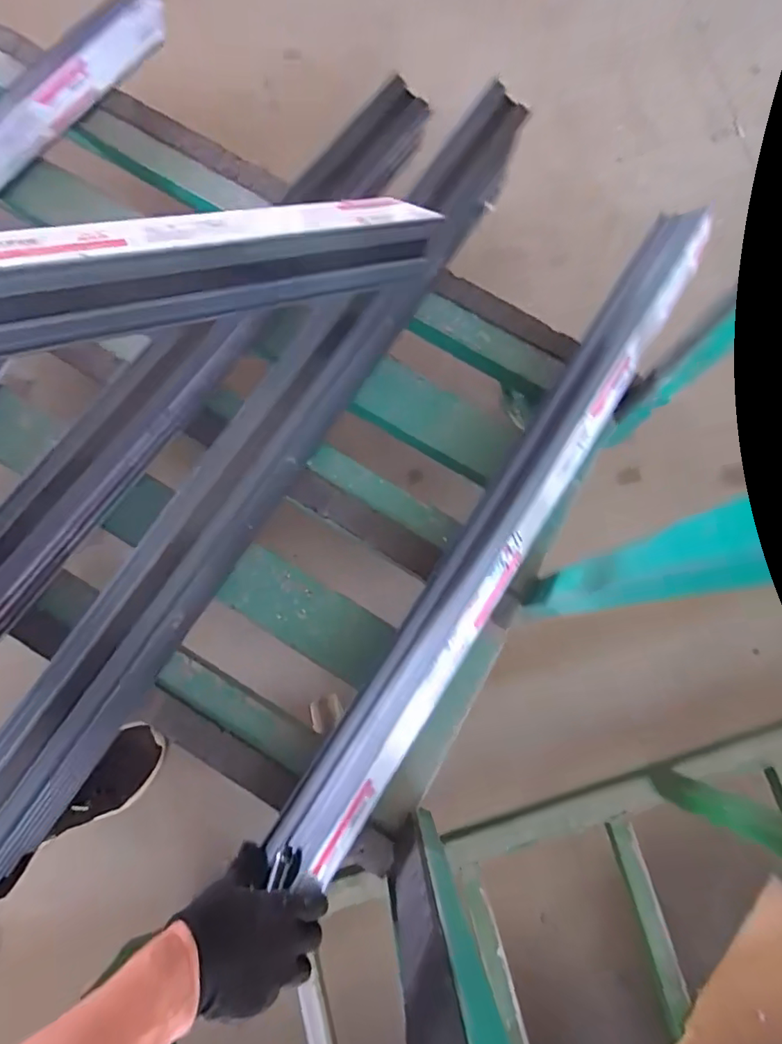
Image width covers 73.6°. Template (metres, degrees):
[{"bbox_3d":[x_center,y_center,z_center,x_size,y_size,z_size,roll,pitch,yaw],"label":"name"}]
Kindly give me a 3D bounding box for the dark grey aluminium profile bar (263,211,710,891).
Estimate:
[{"bbox_3d":[0.165,-0.022,0.664,0.079,0.063,0.979,33,78,6],"label":"dark grey aluminium profile bar"}]

